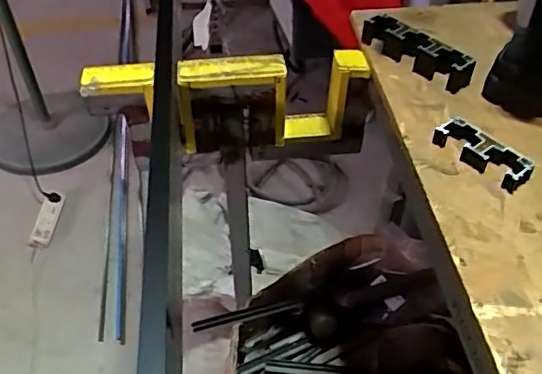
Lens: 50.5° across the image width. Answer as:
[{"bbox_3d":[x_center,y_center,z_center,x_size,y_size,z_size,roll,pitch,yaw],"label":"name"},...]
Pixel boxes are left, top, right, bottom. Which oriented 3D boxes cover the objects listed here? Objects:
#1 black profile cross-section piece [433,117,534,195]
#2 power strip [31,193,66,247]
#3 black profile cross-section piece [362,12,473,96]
[{"bbox_3d":[0.197,-0.033,0.536,0.032,0.019,0.091,-33,53,-27],"label":"black profile cross-section piece"},{"bbox_3d":[-0.665,0.094,1.707,0.063,0.038,0.208,-1,45,0],"label":"power strip"},{"bbox_3d":[0.160,-0.154,0.644,0.025,0.043,0.139,-34,54,-28],"label":"black profile cross-section piece"}]

